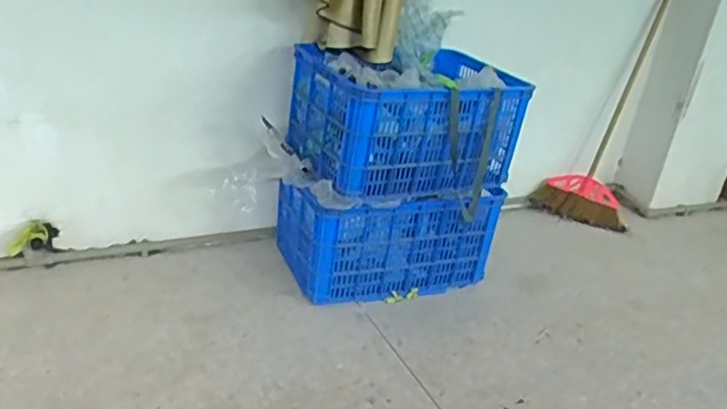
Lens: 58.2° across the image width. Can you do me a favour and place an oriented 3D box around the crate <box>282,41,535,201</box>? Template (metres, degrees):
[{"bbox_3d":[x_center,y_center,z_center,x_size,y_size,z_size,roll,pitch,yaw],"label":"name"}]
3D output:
[{"bbox_3d":[0.116,-0.254,1.881,0.582,0.315,0.400,-6,29,-26],"label":"crate"}]

